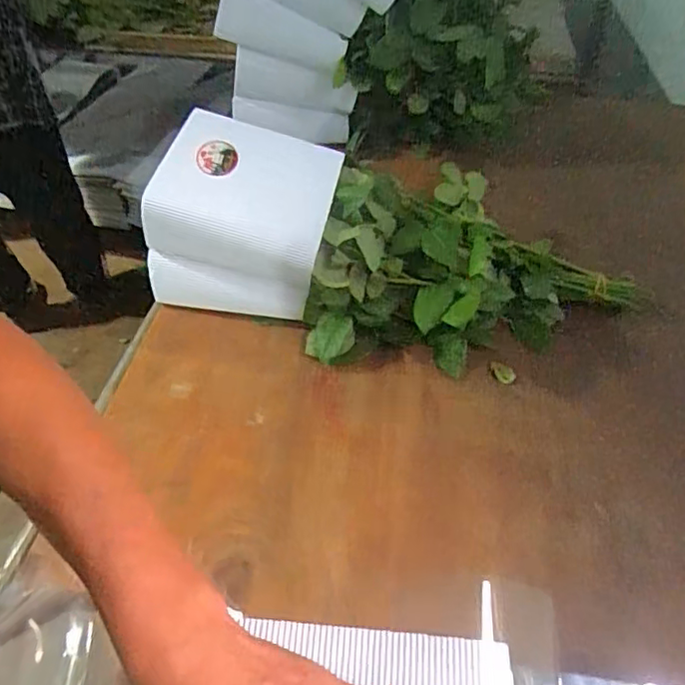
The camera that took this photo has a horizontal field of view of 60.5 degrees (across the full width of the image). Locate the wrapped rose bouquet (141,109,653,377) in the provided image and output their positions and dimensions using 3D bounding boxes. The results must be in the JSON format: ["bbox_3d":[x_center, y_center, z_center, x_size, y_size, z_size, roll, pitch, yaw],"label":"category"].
[{"bbox_3d":[0.055,-0.117,0.756,0.610,0.162,0.252,13,45,13],"label":"wrapped rose bouquet"}]

